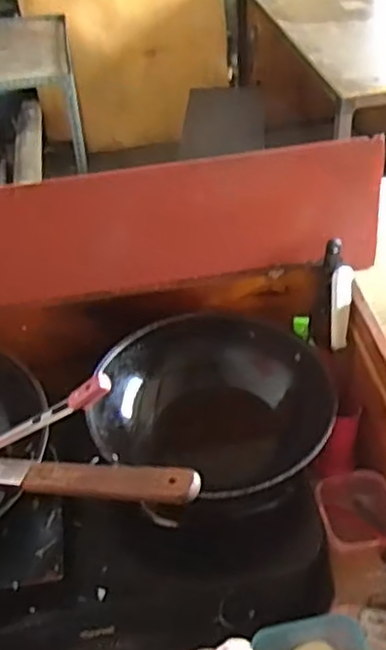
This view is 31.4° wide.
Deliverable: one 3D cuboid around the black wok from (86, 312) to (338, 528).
[{"bbox_3d":[0.025,0.129,0.941,0.323,0.130,0.314,-25,45,-21],"label":"black wok"}]

